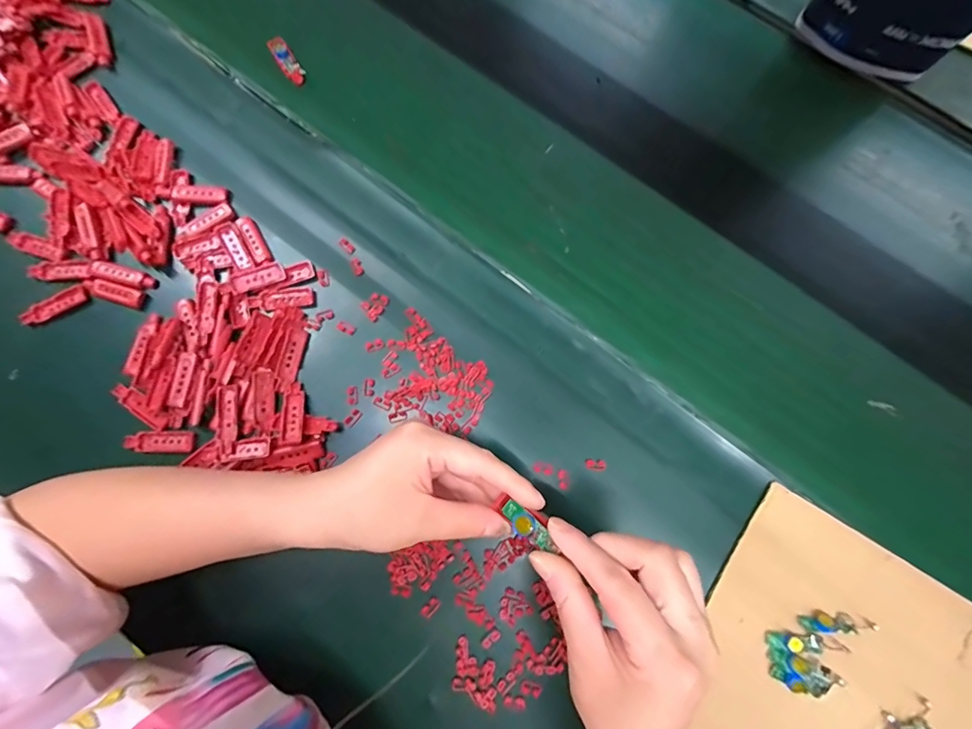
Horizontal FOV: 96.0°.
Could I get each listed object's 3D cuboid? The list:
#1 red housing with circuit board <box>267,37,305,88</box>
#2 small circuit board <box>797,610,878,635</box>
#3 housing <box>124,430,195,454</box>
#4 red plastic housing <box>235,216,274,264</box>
[{"bbox_3d":[-0.195,-0.297,0.427,0.018,0.012,0.048,-32,93,-7],"label":"red housing with circuit board"},{"bbox_3d":[0.258,0.188,0.319,0.052,0.006,0.014,0,77,-1],"label":"small circuit board"},{"bbox_3d":[-0.262,0.063,0.353,0.049,0.013,0.016,1,77,0],"label":"housing"},{"bbox_3d":[-0.203,-0.108,0.386,0.016,0.011,0.050,-32,80,-7],"label":"red plastic housing"}]

